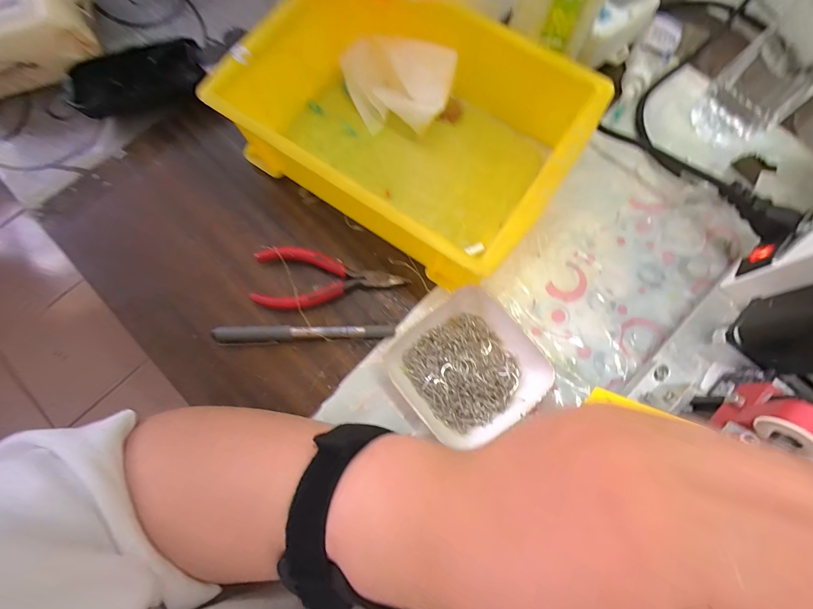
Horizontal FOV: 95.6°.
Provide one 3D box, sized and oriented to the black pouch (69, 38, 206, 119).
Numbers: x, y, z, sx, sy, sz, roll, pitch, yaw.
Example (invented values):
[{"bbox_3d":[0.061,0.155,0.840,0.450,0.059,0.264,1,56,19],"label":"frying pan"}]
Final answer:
[{"bbox_3d":[-0.234,-0.196,0.325,0.106,0.030,0.046,-15,78,-4],"label":"black pouch"}]

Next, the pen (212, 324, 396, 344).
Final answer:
[{"bbox_3d":[-0.078,0.021,0.285,0.135,0.012,0.013,-3,77,-1],"label":"pen"}]

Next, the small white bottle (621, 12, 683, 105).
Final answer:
[{"bbox_3d":[0.220,-0.223,0.339,0.032,0.019,0.094,34,79,7],"label":"small white bottle"}]

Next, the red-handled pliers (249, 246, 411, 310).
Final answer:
[{"bbox_3d":[-0.060,-0.018,0.293,0.115,0.015,0.049,5,77,1],"label":"red-handled pliers"}]

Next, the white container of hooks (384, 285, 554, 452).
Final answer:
[{"bbox_3d":[0.045,0.048,0.273,0.093,0.022,0.096,-38,80,-8],"label":"white container of hooks"}]

